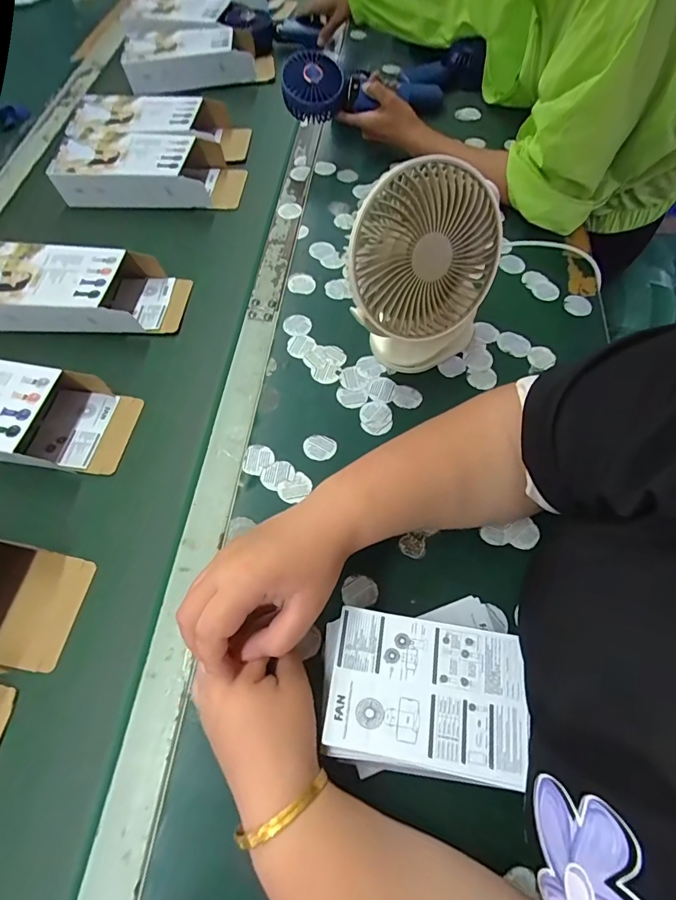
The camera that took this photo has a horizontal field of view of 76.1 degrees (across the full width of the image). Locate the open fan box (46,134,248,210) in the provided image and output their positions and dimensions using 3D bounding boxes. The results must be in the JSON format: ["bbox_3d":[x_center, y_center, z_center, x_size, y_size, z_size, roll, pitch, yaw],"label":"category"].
[{"bbox_3d":[-0.261,-0.389,0.607,0.245,0.062,0.096,0,63,3],"label":"open fan box"}]

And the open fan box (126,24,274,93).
[{"bbox_3d":[-0.229,-0.648,0.722,0.232,0.061,0.104,-6,62,-1],"label":"open fan box"}]

